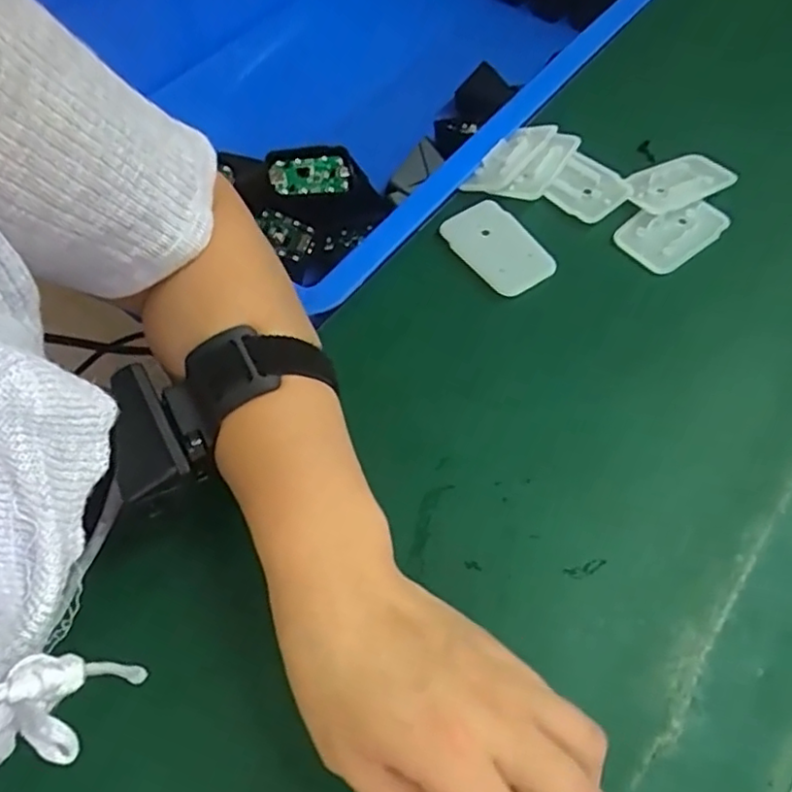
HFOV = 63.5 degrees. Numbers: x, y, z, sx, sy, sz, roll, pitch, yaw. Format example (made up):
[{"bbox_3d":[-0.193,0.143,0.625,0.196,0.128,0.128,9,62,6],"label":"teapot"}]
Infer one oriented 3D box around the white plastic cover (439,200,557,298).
[{"bbox_3d":[0.062,-0.088,0.382,0.039,0.011,0.066,-35,67,-17],"label":"white plastic cover"}]

